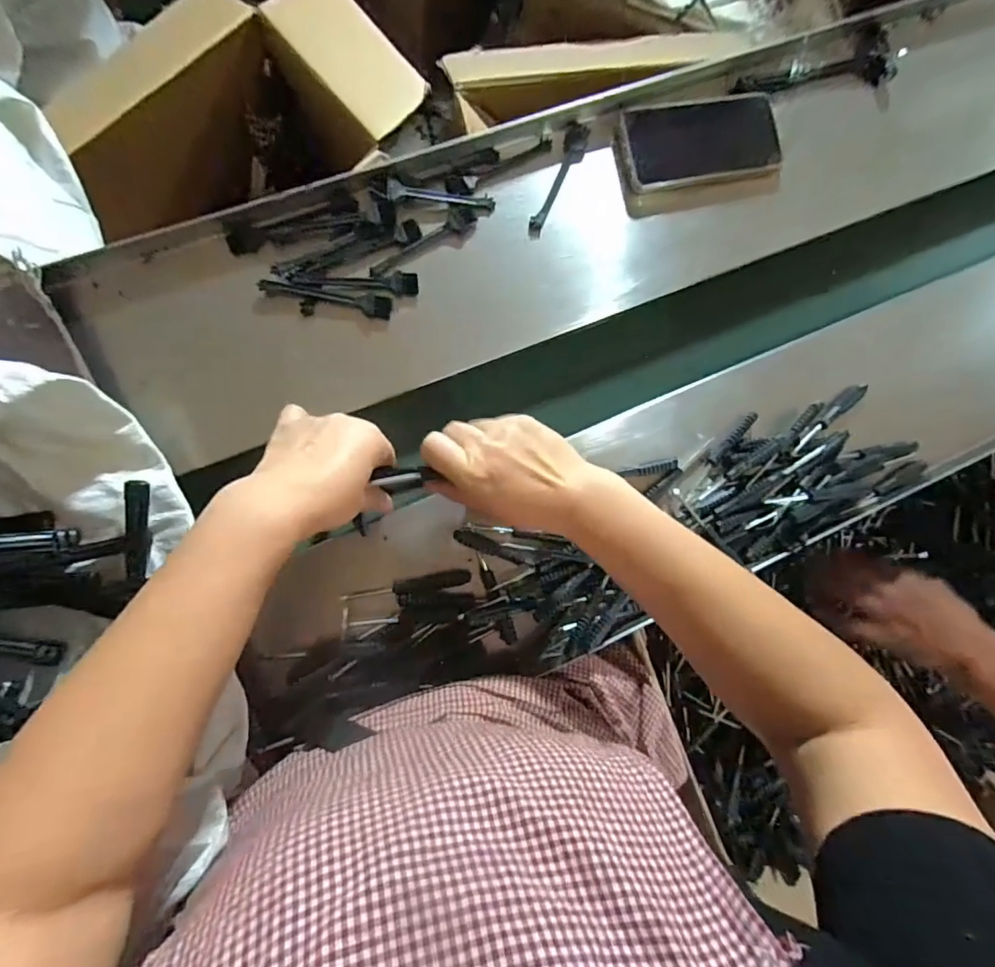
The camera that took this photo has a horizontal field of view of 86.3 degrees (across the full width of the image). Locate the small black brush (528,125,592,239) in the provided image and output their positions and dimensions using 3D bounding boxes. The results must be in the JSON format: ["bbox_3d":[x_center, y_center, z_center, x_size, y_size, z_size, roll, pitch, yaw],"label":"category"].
[{"bbox_3d":[0.057,-0.281,0.492,0.024,0.013,0.118,22,86,-7],"label":"small black brush"}]

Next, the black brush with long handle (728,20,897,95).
[{"bbox_3d":[0.314,-0.404,0.524,0.170,0.017,0.052,-23,92,-8],"label":"black brush with long handle"}]

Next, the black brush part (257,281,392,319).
[{"bbox_3d":[-0.145,-0.158,0.453,0.106,0.004,0.018,6,104,-16],"label":"black brush part"}]

